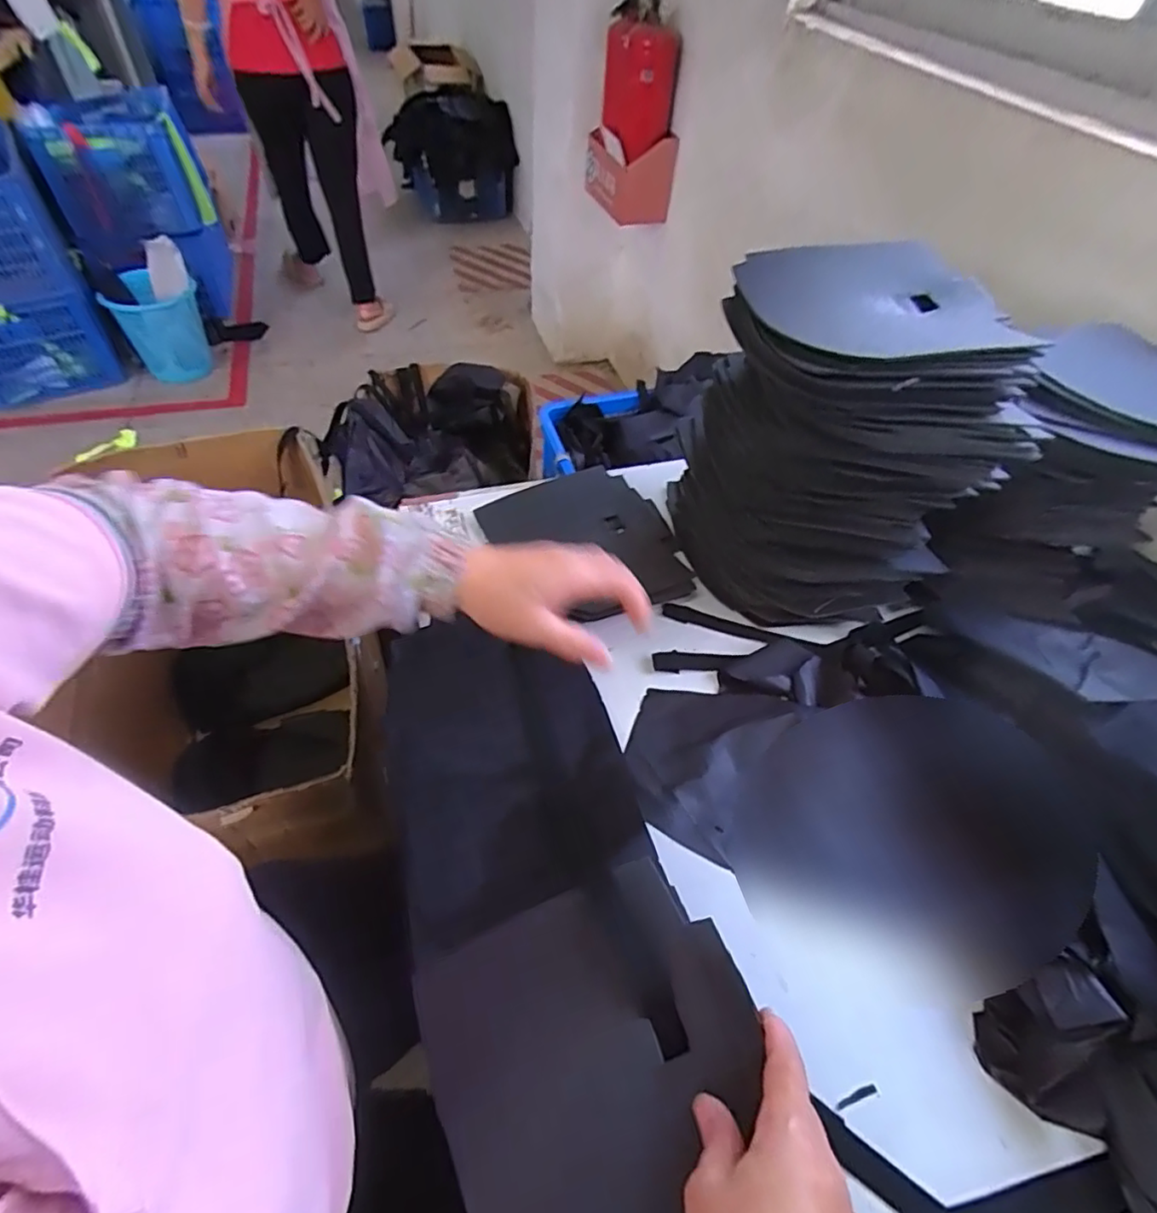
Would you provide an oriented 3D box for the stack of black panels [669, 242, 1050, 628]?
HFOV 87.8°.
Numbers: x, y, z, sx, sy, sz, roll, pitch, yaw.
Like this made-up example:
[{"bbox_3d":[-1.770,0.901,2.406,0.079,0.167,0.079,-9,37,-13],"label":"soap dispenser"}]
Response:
[{"bbox_3d":[0.237,-0.163,0.600,0.209,0.282,0.244,0,51,-5],"label":"stack of black panels"}]

